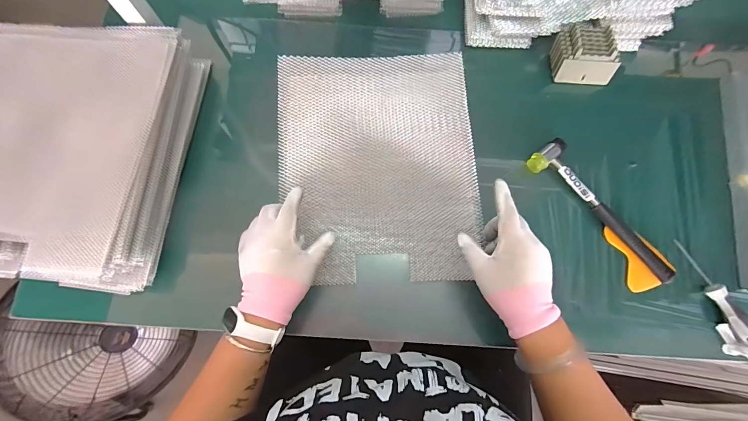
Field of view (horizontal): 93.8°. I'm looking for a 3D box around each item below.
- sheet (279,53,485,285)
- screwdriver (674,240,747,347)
[{"bbox_3d":[0.007,-0.063,0.493,0.267,0.038,0.326,-3,84,-1],"label":"sheet"},{"bbox_3d":[0.463,0.108,0.471,0.023,0.028,0.148,-16,61,-4],"label":"screwdriver"}]

